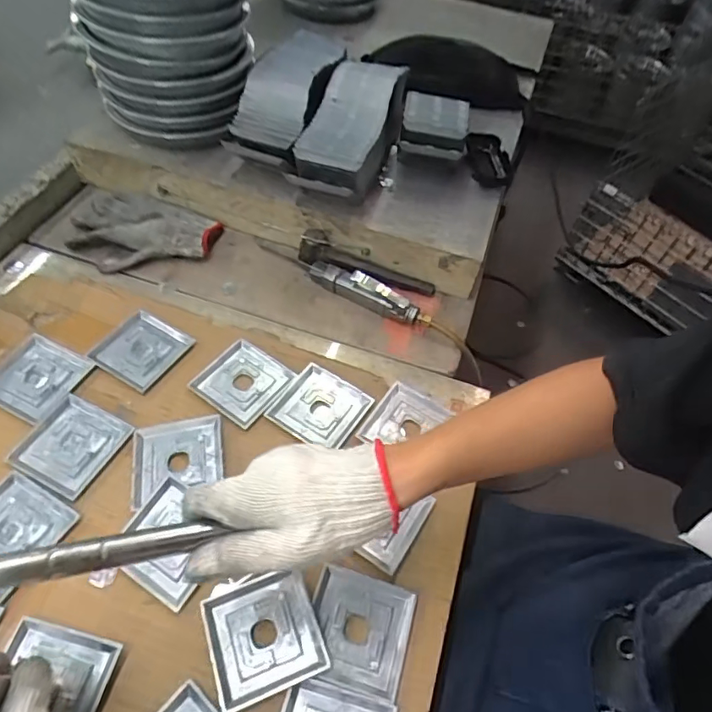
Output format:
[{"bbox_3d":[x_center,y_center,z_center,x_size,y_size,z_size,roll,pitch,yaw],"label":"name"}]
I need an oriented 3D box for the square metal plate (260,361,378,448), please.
[{"bbox_3d":[-0.039,0.057,0.590,0.091,0.009,0.087,28,56,15],"label":"square metal plate"}]

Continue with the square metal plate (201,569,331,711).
[{"bbox_3d":[-0.079,0.239,0.446,0.090,0.011,0.089,-15,56,-16],"label":"square metal plate"}]

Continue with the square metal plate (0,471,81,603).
[{"bbox_3d":[-0.325,0.163,0.485,0.089,0.004,0.090,28,56,15],"label":"square metal plate"}]

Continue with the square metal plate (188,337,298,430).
[{"bbox_3d":[-0.129,0.030,0.602,0.091,0.007,0.090,32,57,17],"label":"square metal plate"}]

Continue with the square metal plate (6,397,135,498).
[{"bbox_3d":[-0.297,0.090,0.541,0.089,0.004,0.090,24,55,12],"label":"square metal plate"}]

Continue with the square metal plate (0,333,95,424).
[{"bbox_3d":[-0.360,0.023,0.584,0.092,0.006,0.088,23,55,12],"label":"square metal plate"}]

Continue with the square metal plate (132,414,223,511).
[{"bbox_3d":[-0.184,0.105,0.534,0.088,0.010,0.084,-7,54,-10],"label":"square metal plate"}]

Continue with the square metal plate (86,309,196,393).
[{"bbox_3d":[-0.255,-0.010,0.619,0.093,0.006,0.090,26,56,14],"label":"square metal plate"}]

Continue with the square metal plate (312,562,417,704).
[{"bbox_3d":[0.002,0.241,0.457,0.088,0.005,0.089,14,54,5],"label":"square metal plate"}]

